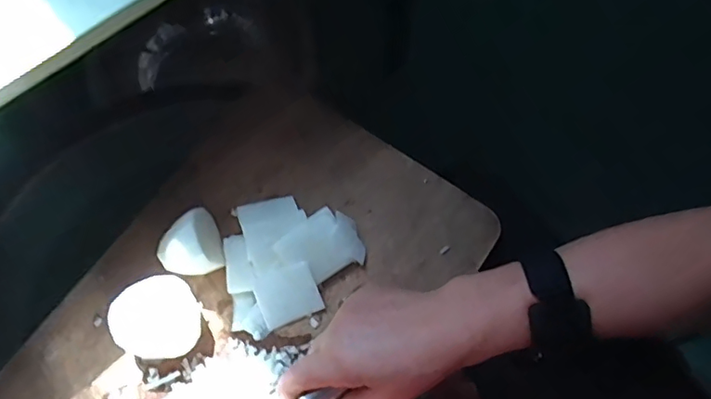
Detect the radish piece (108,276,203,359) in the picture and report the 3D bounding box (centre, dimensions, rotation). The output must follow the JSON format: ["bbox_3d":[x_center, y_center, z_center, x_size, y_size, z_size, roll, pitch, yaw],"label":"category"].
[{"bbox_3d":[-0.162,0.098,0.461,0.063,0.043,0.058,0,69,0],"label":"radish piece"}]

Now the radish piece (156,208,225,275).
[{"bbox_3d":[-0.136,0.039,0.471,0.055,0.044,0.057,0,69,0],"label":"radish piece"}]

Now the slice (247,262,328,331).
[{"bbox_3d":[-0.058,0.083,0.479,0.052,0.004,0.044,-23,94,-2],"label":"slice"}]

